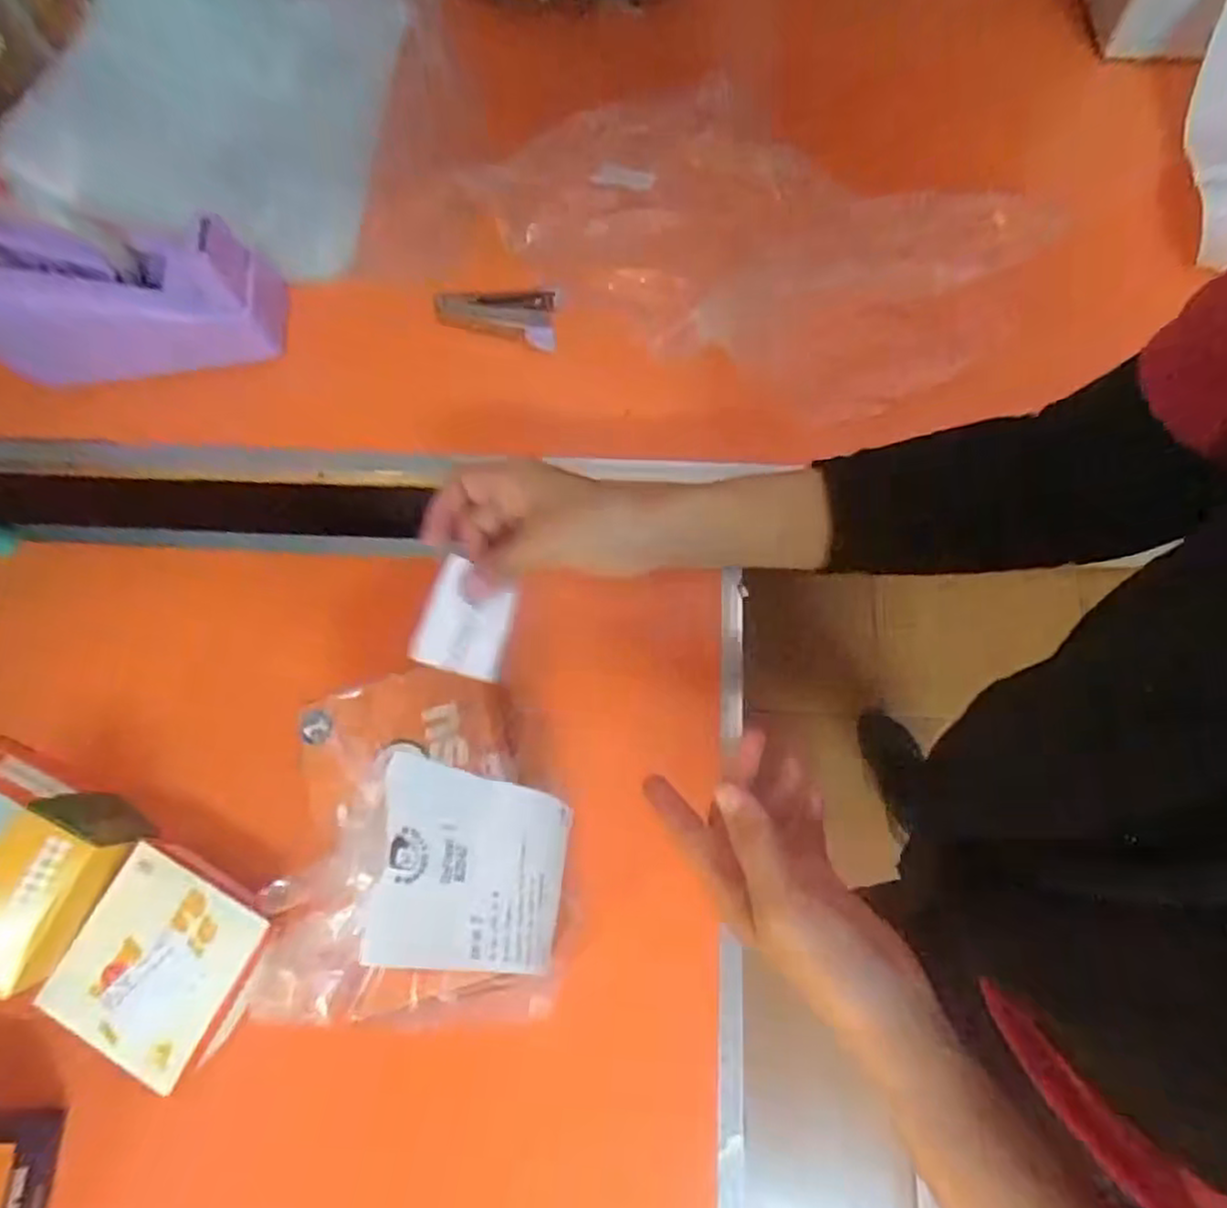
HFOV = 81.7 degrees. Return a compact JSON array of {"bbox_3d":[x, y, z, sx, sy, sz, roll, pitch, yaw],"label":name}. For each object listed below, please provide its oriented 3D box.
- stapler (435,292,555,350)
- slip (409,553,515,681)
[{"bbox_3d":[-0.086,-0.213,0.521,0.089,0.015,0.038,8,72,5],"label":"stapler"},{"bbox_3d":[-0.073,0.006,0.354,0.042,0.007,0.056,16,68,-10],"label":"slip"}]

